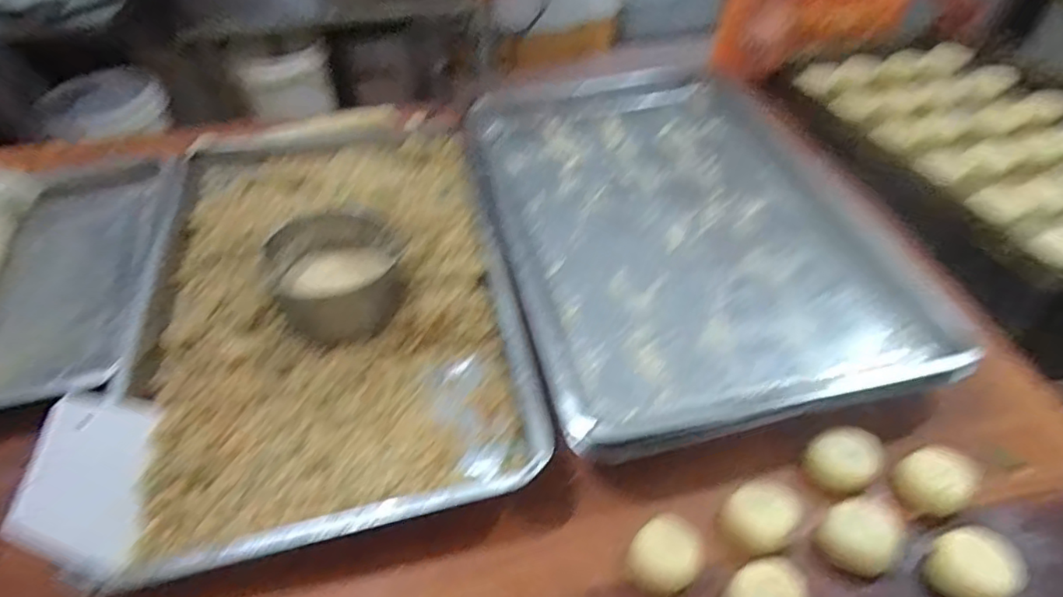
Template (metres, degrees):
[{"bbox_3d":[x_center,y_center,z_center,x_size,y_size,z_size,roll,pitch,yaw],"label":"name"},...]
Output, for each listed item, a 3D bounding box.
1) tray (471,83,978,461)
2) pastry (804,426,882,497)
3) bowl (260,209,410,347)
[{"bbox_3d":[0.176,-0.124,0.737,0.442,0.047,0.628,-11,47,-8],"label":"tray"},{"bbox_3d":[0.278,0.143,0.532,0.060,0.030,0.052,-28,52,-23],"label":"pastry"},{"bbox_3d":[-0.211,-0.030,0.667,0.147,0.052,0.168,-20,49,-16],"label":"bowl"}]

